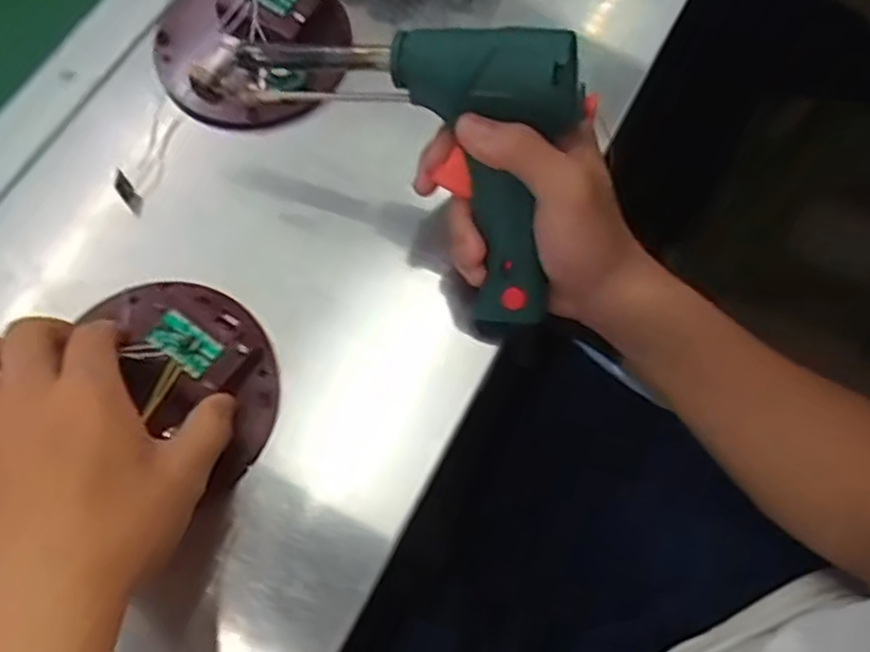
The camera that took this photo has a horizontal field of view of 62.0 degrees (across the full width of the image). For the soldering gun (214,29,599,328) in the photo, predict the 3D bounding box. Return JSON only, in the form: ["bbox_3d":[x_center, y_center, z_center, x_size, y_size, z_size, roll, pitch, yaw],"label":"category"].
[{"bbox_3d":[0.008,-0.103,0.359,0.197,0.128,0.042,45,37,0],"label":"soldering gun"}]

